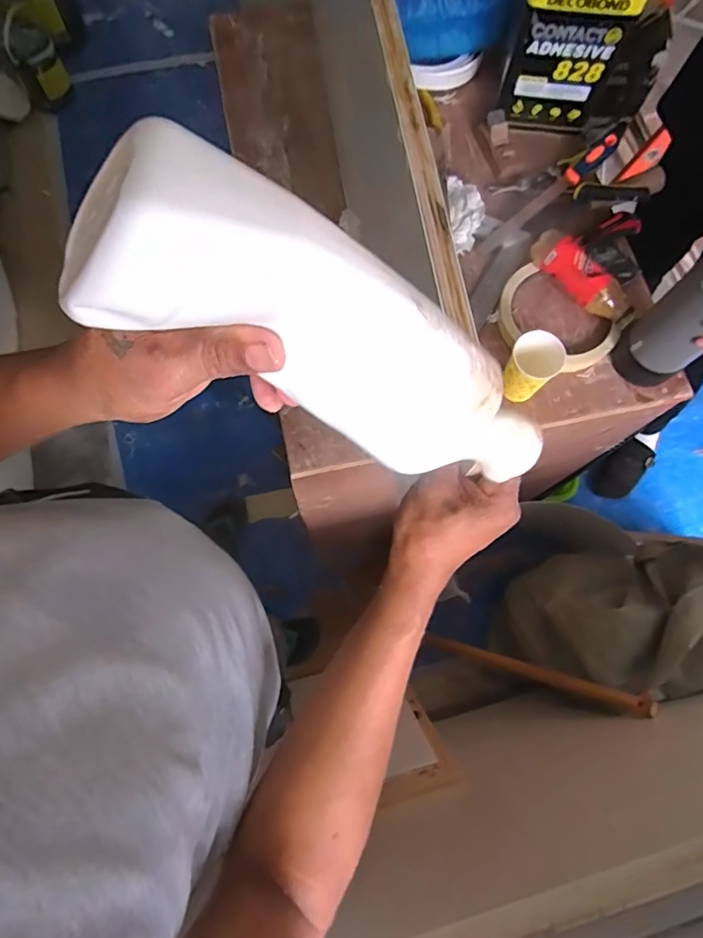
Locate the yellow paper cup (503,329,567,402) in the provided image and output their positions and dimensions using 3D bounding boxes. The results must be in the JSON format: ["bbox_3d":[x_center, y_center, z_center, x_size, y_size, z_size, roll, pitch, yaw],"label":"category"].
[{"bbox_3d":[0.245,-0.134,0.696,0.064,0.085,0.077,23,73,6],"label":"yellow paper cup"}]

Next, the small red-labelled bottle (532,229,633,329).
[{"bbox_3d":[0.346,-0.283,0.748,0.051,0.049,0.182,-42,78,-13],"label":"small red-labelled bottle"}]

